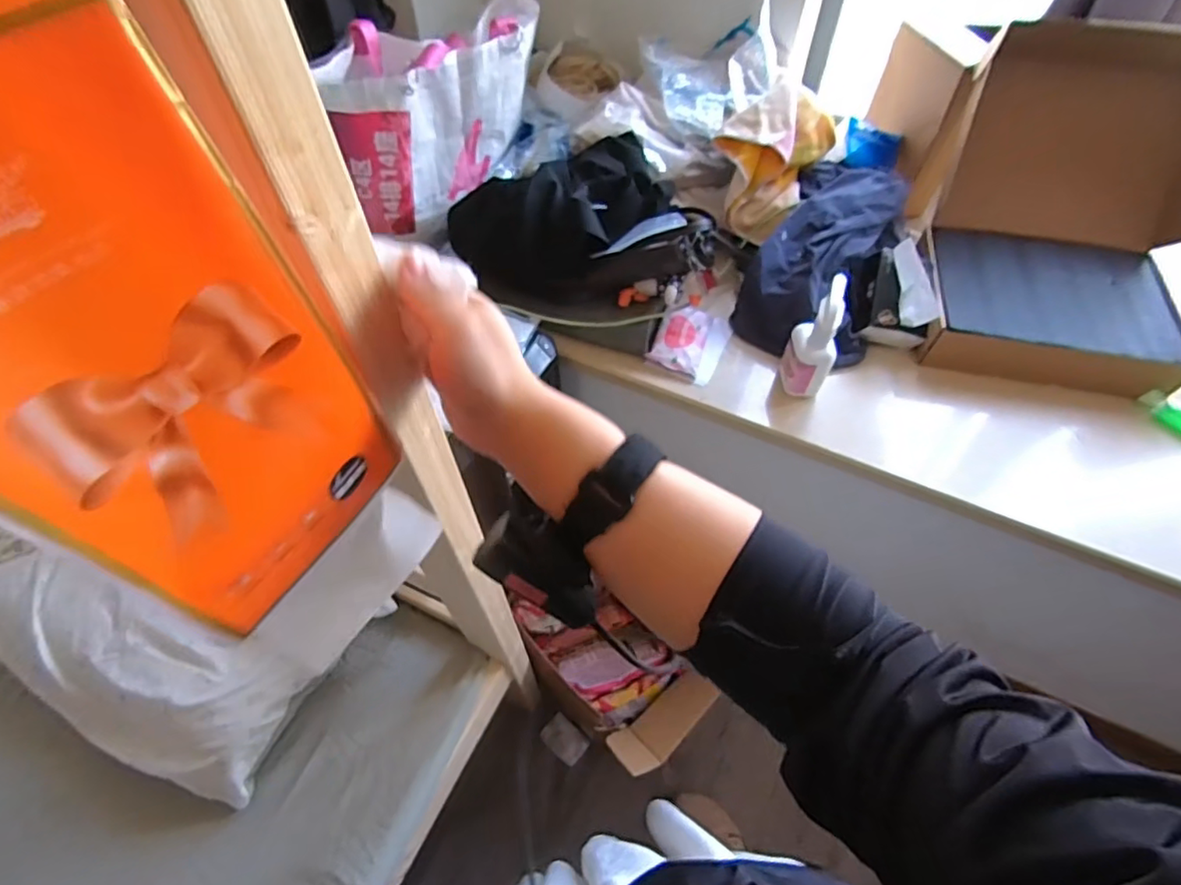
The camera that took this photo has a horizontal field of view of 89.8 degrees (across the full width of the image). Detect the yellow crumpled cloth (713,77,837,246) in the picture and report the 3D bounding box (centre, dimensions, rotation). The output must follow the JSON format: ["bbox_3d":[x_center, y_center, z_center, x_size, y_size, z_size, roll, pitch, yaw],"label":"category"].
[{"bbox_3d":[0.300,-0.481,1.000,0.201,0.157,0.176,-37,64,-20],"label":"yellow crumpled cloth"}]

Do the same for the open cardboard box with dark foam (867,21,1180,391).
[{"bbox_3d":[0.709,-0.406,0.943,0.517,0.278,0.554,17,59,12],"label":"open cardboard box with dark foam"}]

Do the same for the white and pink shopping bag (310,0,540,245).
[{"bbox_3d":[-0.226,-0.505,0.917,0.133,0.267,0.386,33,63,20],"label":"white and pink shopping bag"}]

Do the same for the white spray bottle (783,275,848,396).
[{"bbox_3d":[0.322,-0.145,0.846,0.066,0.164,0.077,18,59,12],"label":"white spray bottle"}]

